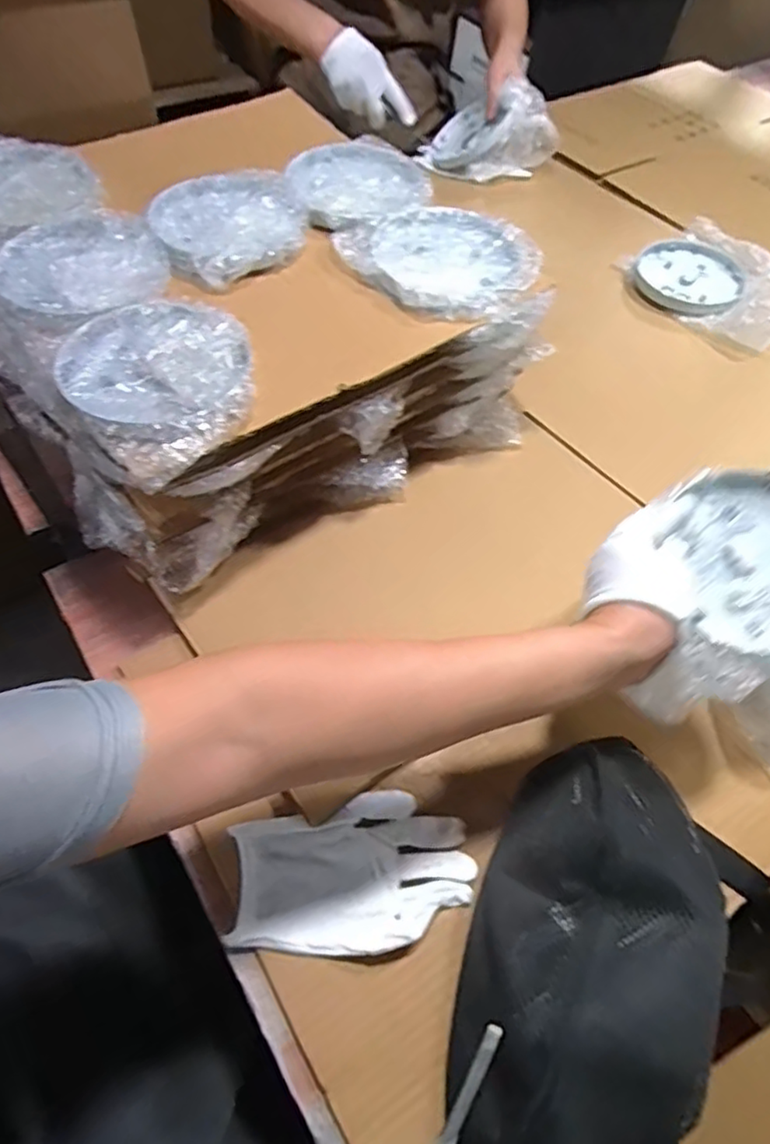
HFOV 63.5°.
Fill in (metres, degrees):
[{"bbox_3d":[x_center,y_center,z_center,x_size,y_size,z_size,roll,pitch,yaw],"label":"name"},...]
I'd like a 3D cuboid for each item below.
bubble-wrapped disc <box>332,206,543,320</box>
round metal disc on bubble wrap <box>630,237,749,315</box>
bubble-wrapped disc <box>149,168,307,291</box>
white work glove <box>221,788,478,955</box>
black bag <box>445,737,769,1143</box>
[{"bbox_3d":[0.055,-0.288,0.566,0.156,0.019,0.151,2,58,-4],"label":"bubble-wrapped disc"},{"bbox_3d":[0.390,-0.379,0.800,0.135,0.025,0.126,2,58,-4],"label":"round metal disc on bubble wrap"},{"bbox_3d":[-0.139,-0.321,0.571,0.145,0.024,0.124,-33,66,-23],"label":"bubble-wrapped disc"},{"bbox_3d":[-0.022,0.210,0.438,0.161,0.018,0.096,-3,58,-7],"label":"white work glove"},{"bbox_3d":[0.135,0.243,0.397,0.162,0.068,0.276,30,60,14],"label":"black bag"}]

